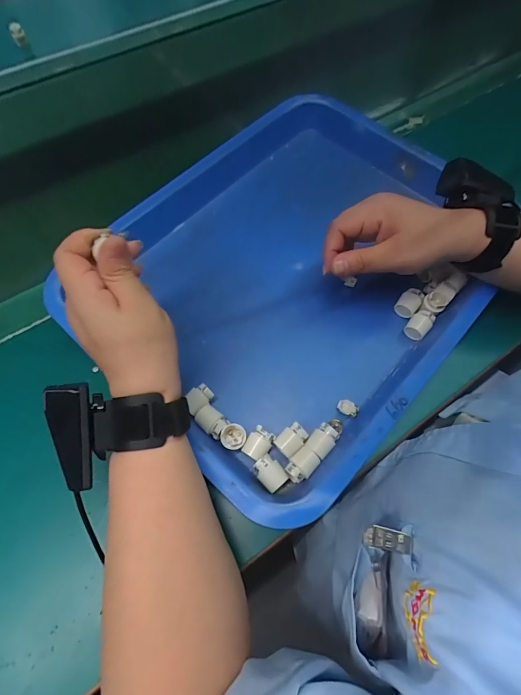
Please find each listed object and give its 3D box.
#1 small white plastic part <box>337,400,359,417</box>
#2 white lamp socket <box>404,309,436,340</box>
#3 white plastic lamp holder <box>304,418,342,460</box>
[{"bbox_3d":[0.079,0.055,0.320,0.018,0.009,0.011,35,67,15],"label":"small white plastic part"},{"bbox_3d":[0.160,-0.023,0.357,0.020,0.016,0.027,36,67,15],"label":"white lamp socket"},{"bbox_3d":[0.058,0.077,0.309,0.020,0.016,0.040,38,68,16],"label":"white plastic lamp holder"}]

